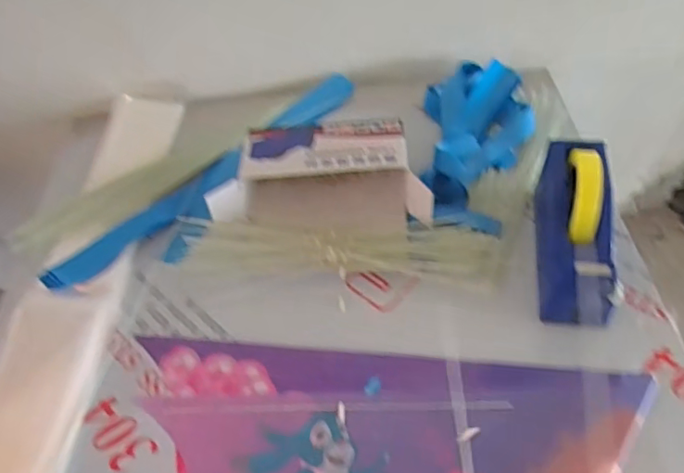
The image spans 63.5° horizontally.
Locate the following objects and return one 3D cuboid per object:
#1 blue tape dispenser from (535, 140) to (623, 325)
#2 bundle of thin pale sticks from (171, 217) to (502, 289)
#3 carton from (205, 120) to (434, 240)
[{"bbox_3d":[0.256,0.000,0.604,0.068,0.120,0.240,4,53,8],"label":"blue tape dispenser"},{"bbox_3d":[-0.001,0.017,0.689,0.392,0.031,0.081,3,53,7],"label":"bundle of thin pale sticks"},{"bbox_3d":[-0.020,-0.076,0.725,0.272,0.078,0.149,4,53,8],"label":"carton"}]

